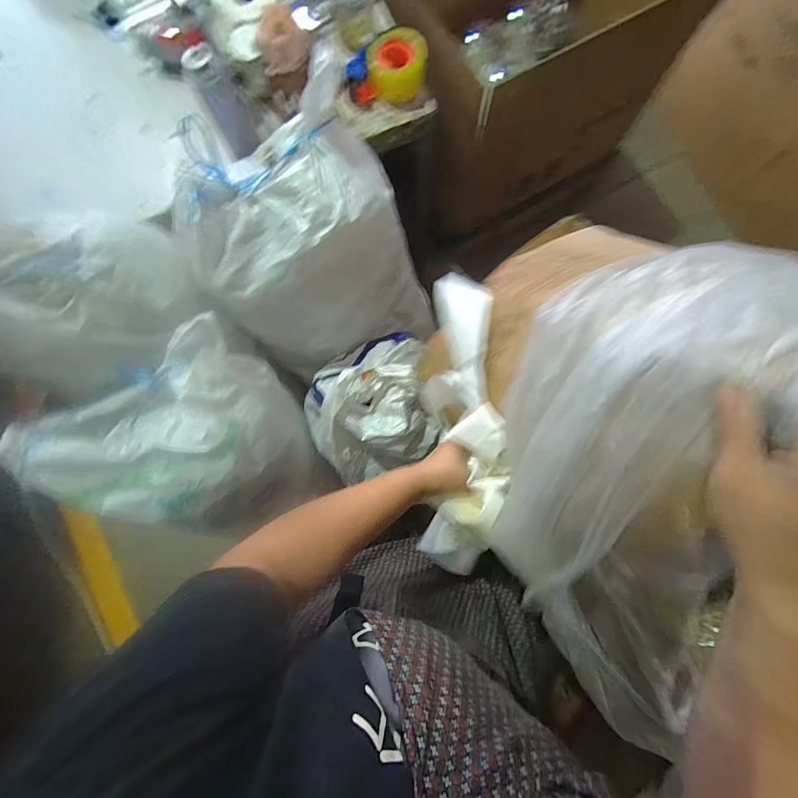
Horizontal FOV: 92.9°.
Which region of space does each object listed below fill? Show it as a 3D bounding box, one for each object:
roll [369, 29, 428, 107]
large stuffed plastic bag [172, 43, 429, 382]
[{"bbox_3d":[-0.002,-0.672,0.761,0.103,0.063,0.103,0,81,2],"label":"roll"},{"bbox_3d":[-0.172,-0.302,0.809,0.414,0.423,0.353,-11,80,0],"label":"large stuffed plastic bag"}]

